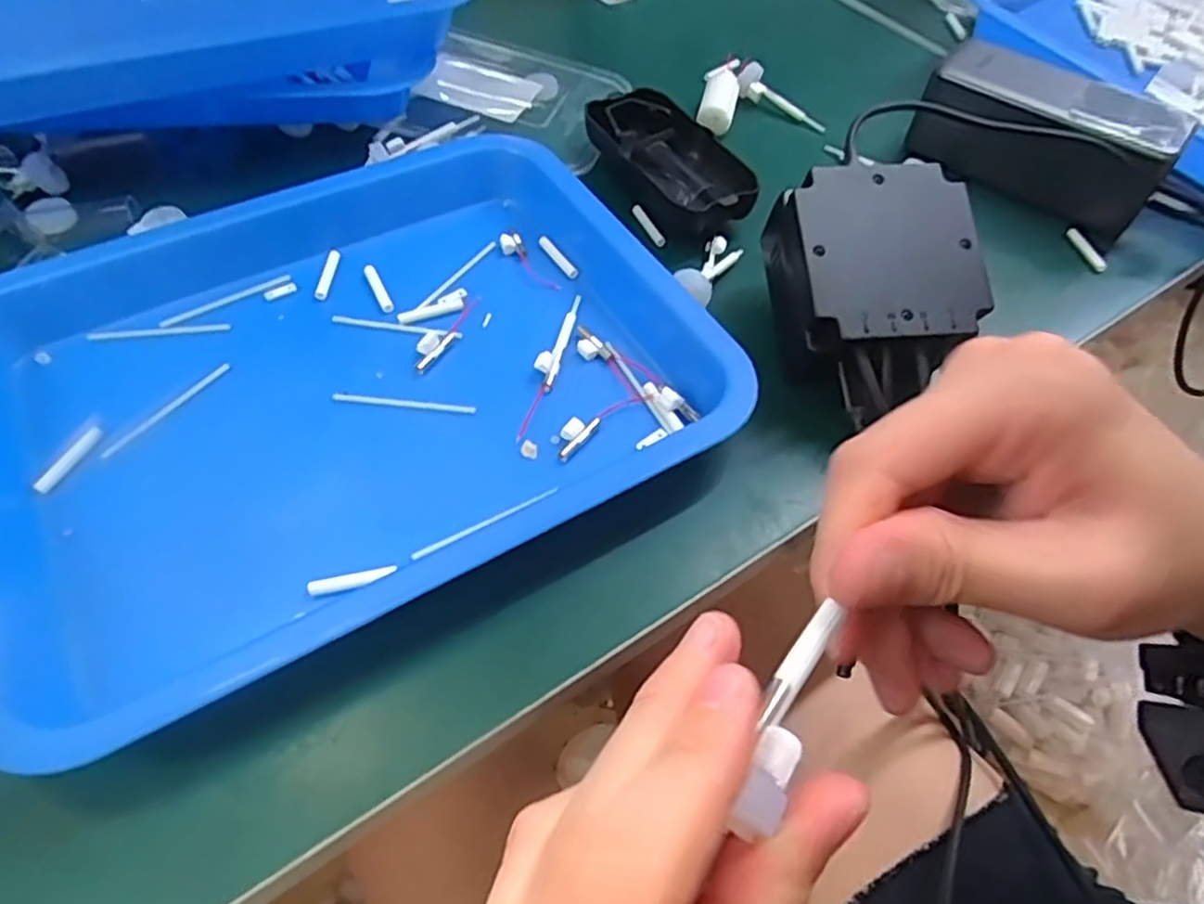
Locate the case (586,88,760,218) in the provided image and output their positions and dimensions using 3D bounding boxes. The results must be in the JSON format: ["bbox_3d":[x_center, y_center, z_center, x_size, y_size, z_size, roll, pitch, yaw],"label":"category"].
[{"bbox_3d":[0.039,-0.159,0.392,0.054,0.025,0.105,-26,60,-20],"label":"case"}]

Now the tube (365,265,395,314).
[{"bbox_3d":[-0.106,-0.078,0.342,0.006,0.004,0.031,-22,59,-18],"label":"tube"}]

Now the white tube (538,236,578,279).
[{"bbox_3d":[-0.022,-0.098,0.360,0.005,0.004,0.033,-26,60,-20],"label":"white tube"}]

